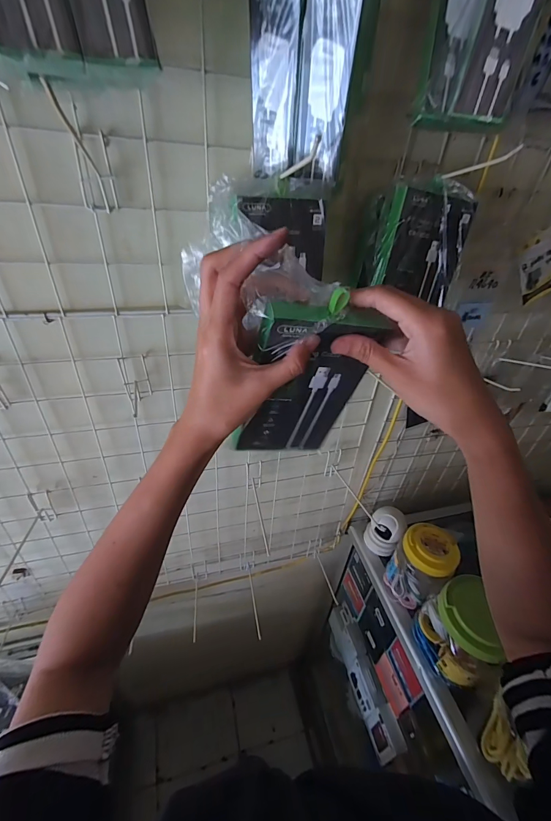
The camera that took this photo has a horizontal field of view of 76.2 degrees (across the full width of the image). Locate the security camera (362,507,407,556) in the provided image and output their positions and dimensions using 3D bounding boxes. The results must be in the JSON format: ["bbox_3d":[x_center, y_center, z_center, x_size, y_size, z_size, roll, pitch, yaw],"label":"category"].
[{"bbox_3d":[0.239,0.265,0.772,0.072,0.097,0.062,22,41,22],"label":"security camera"}]

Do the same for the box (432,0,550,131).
[{"bbox_3d":[0.189,-0.328,0.279,0.053,0.160,0.029,19,40,18],"label":"box"}]

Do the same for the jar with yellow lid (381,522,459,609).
[{"bbox_3d":[0.276,0.303,0.682,0.088,0.156,0.080,3,38,-2],"label":"jar with yellow lid"}]

